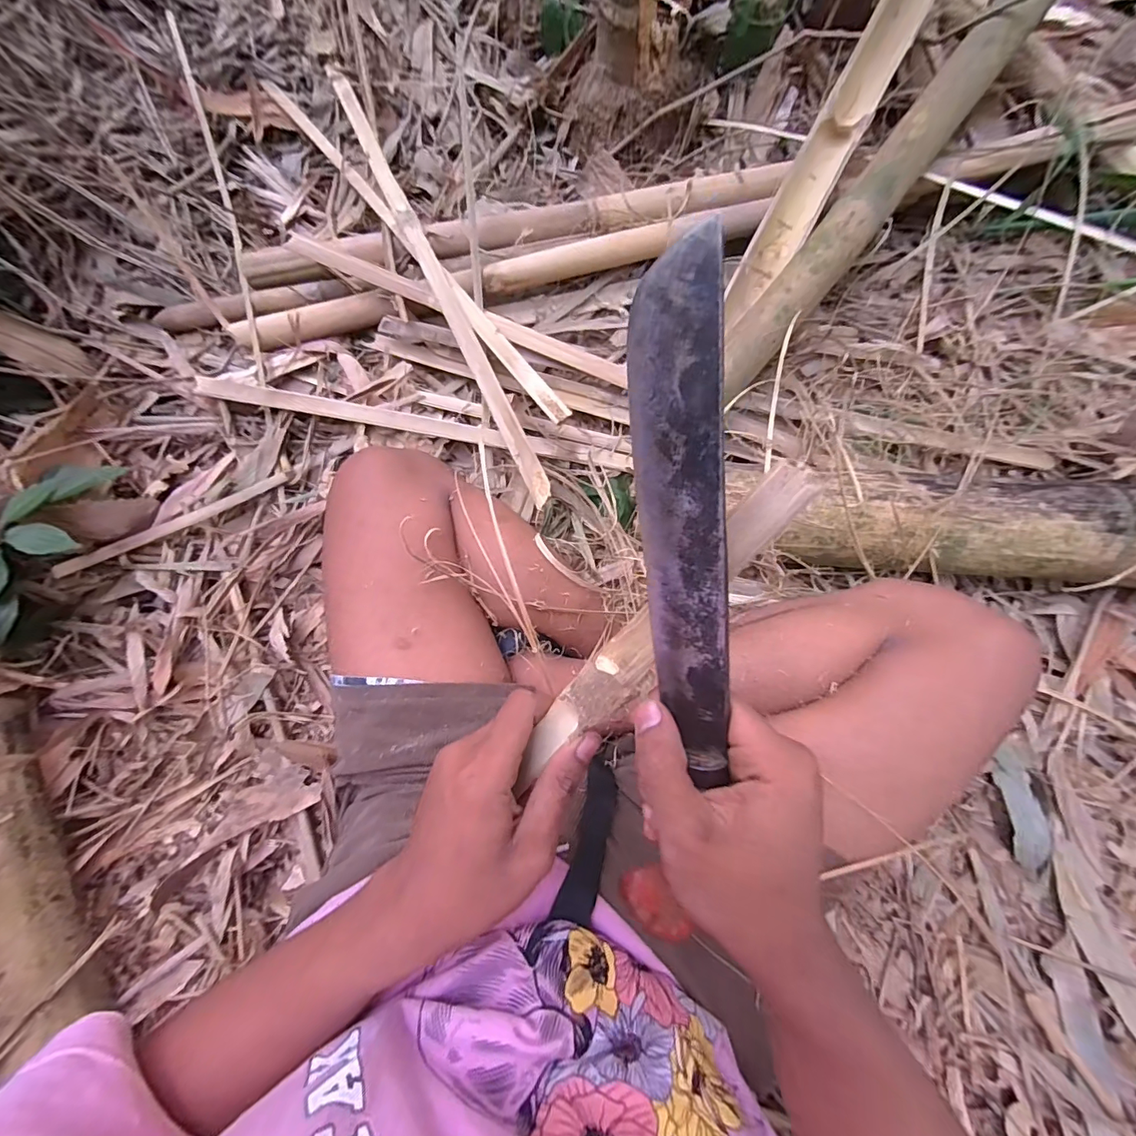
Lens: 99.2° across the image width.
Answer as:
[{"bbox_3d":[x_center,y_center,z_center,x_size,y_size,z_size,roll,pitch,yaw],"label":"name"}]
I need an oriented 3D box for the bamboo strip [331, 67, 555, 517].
[{"bbox_3d":[-0.199,-0.435,0.677,0.029,0.011,0.831,-27,73,2],"label":"bamboo strip"}]

